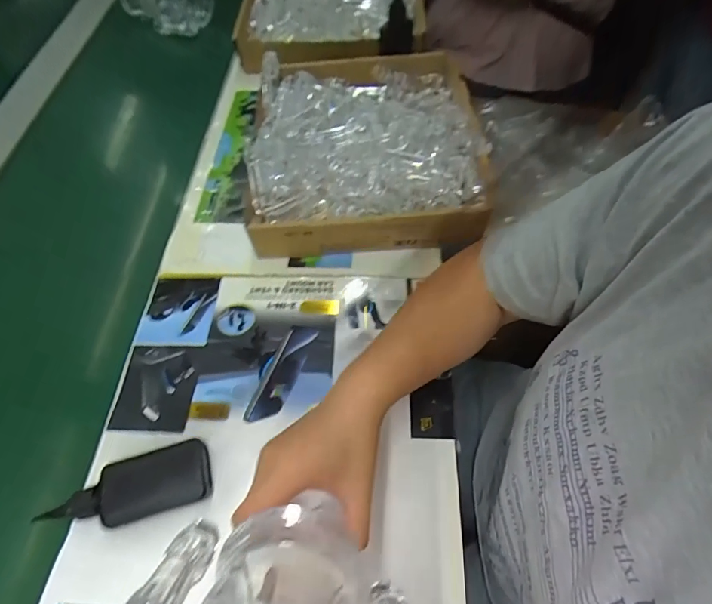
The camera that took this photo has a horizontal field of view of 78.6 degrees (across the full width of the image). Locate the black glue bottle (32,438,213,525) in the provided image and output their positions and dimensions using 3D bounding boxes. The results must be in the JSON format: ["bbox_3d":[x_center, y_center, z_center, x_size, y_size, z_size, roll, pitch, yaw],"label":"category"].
[{"bbox_3d":[-0.199,0.164,0.383,0.135,0.022,0.054,-15,58,-5],"label":"black glue bottle"}]

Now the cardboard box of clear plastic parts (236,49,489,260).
[{"bbox_3d":[0.011,-0.213,0.571,0.291,0.076,0.324,-4,58,2],"label":"cardboard box of clear plastic parts"}]

